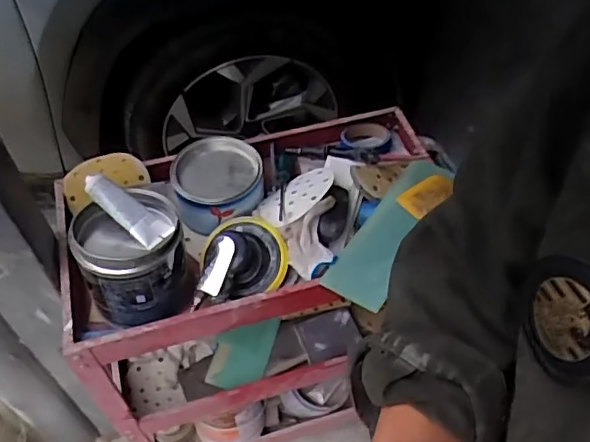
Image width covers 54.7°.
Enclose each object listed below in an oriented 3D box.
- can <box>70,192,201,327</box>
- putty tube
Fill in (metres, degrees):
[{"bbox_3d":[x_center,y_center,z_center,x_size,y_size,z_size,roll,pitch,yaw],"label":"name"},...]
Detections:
[{"bbox_3d":[-0.235,0.064,0.853,0.150,0.189,0.149,0,52,0],"label":"can"},{"bbox_3d":[-0.238,-0.017,0.811,0.135,0.031,0.048,38,58,2],"label":"putty tube"}]

